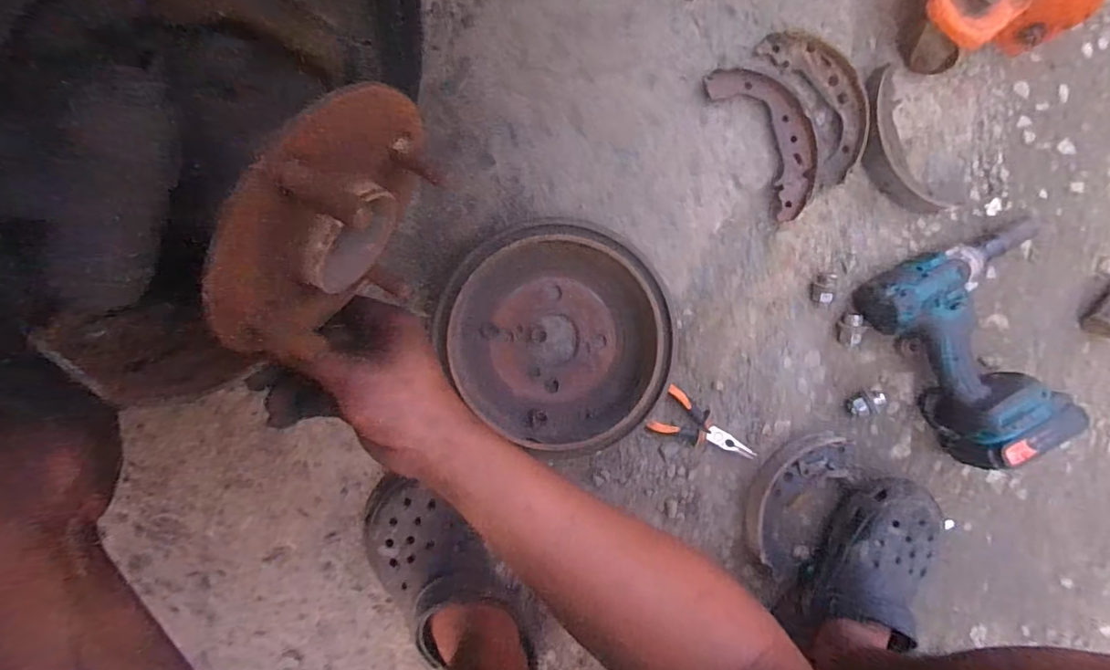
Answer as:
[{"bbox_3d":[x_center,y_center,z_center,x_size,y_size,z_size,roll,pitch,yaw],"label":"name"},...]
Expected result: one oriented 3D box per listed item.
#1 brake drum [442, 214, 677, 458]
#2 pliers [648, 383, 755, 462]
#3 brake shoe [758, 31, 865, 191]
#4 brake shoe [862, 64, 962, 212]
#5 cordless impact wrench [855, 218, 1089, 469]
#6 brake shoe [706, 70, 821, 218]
[{"bbox_3d":[0.006,-0.001,0.525,0.225,0.073,0.214,0,89,-4],"label":"brake drum"},{"bbox_3d":[0.167,0.108,0.568,0.122,0.023,0.052,30,87,-3],"label":"pliers"},{"bbox_3d":[0.283,-0.247,0.546,0.066,0.029,0.169,-26,91,-4],"label":"brake shoe"},{"bbox_3d":[0.373,-0.197,0.551,0.078,0.037,0.169,-35,95,-2],"label":"brake shoe"},{"bbox_3d":[0.458,0.015,0.552,0.210,0.079,0.232,-17,93,-3],"label":"cordless impact wrench"},{"bbox_3d":[0.232,-0.213,0.549,0.067,0.027,0.173,-32,91,-4],"label":"brake shoe"}]

